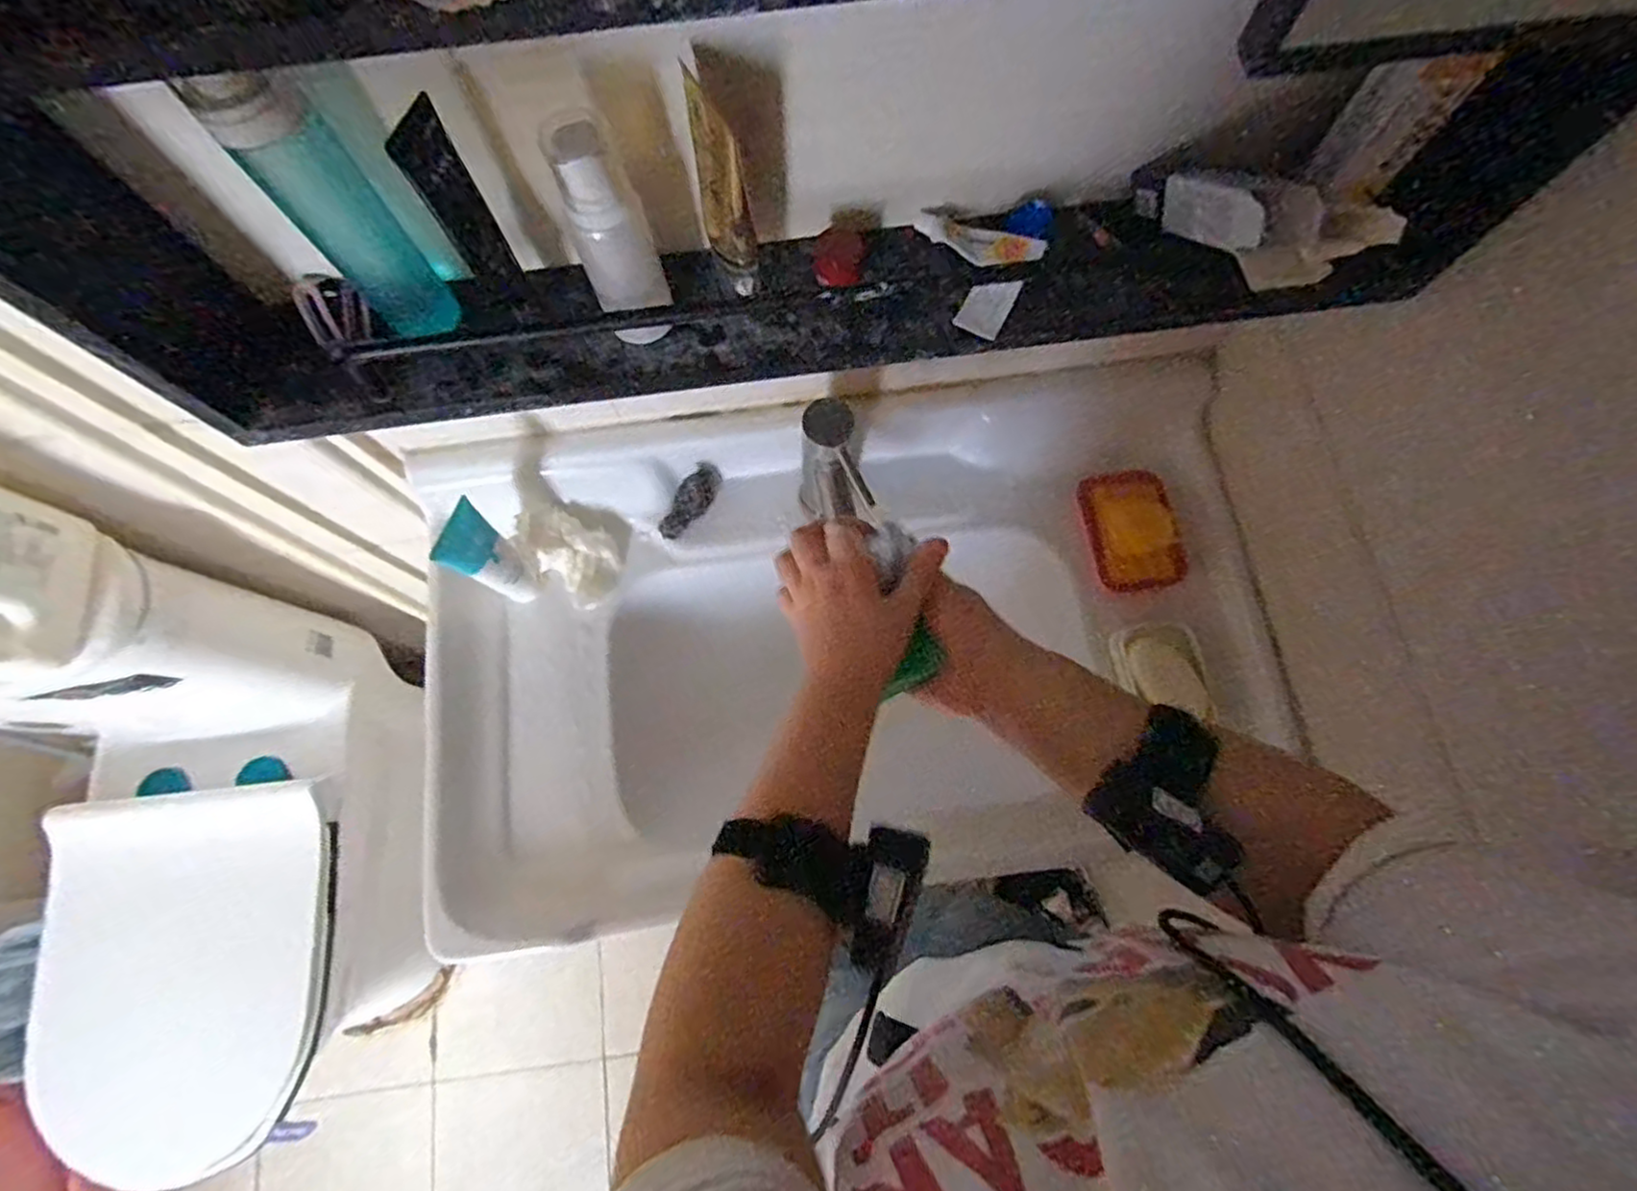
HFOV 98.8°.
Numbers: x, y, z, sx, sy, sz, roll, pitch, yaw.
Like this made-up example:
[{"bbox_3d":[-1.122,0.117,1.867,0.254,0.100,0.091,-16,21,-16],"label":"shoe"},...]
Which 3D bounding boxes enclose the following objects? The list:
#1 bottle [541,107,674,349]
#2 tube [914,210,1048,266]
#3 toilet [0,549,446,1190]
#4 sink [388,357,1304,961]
[{"bbox_3d":[-0.116,-0.203,0.402,0.043,0.128,0.030,-15,72,-5],"label":"bottle"},{"bbox_3d":[0.106,-0.236,0.464,0.085,0.011,0.026,23,73,8],"label":"tube"},{"bbox_3d":[-0.832,0.366,0.935,0.363,0.767,0.661,-4,71,-1],"label":"toilet"},{"bbox_3d":[0.024,0.028,0.691,0.796,0.159,0.446,-10,71,-3],"label":"sink"}]

